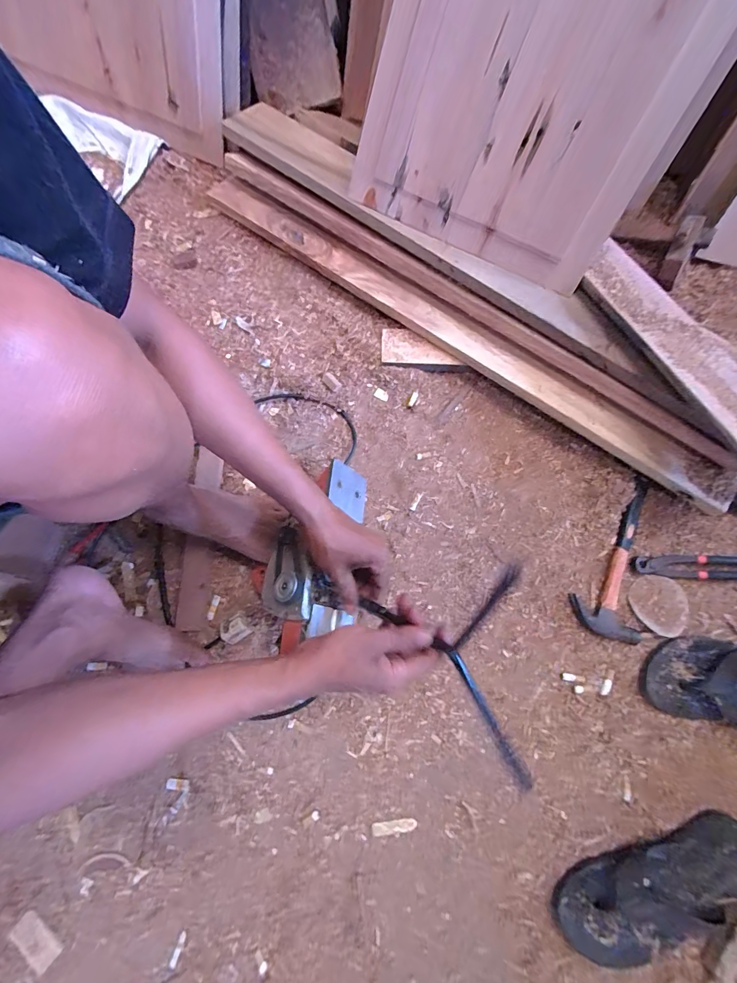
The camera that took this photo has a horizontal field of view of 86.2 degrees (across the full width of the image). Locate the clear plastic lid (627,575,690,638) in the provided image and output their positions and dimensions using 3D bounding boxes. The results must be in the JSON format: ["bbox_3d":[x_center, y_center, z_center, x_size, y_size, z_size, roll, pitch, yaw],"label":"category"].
[{"bbox_3d":[0.451,0.173,0.602,0.086,0.019,0.089,0,77,-1],"label":"clear plastic lid"}]

